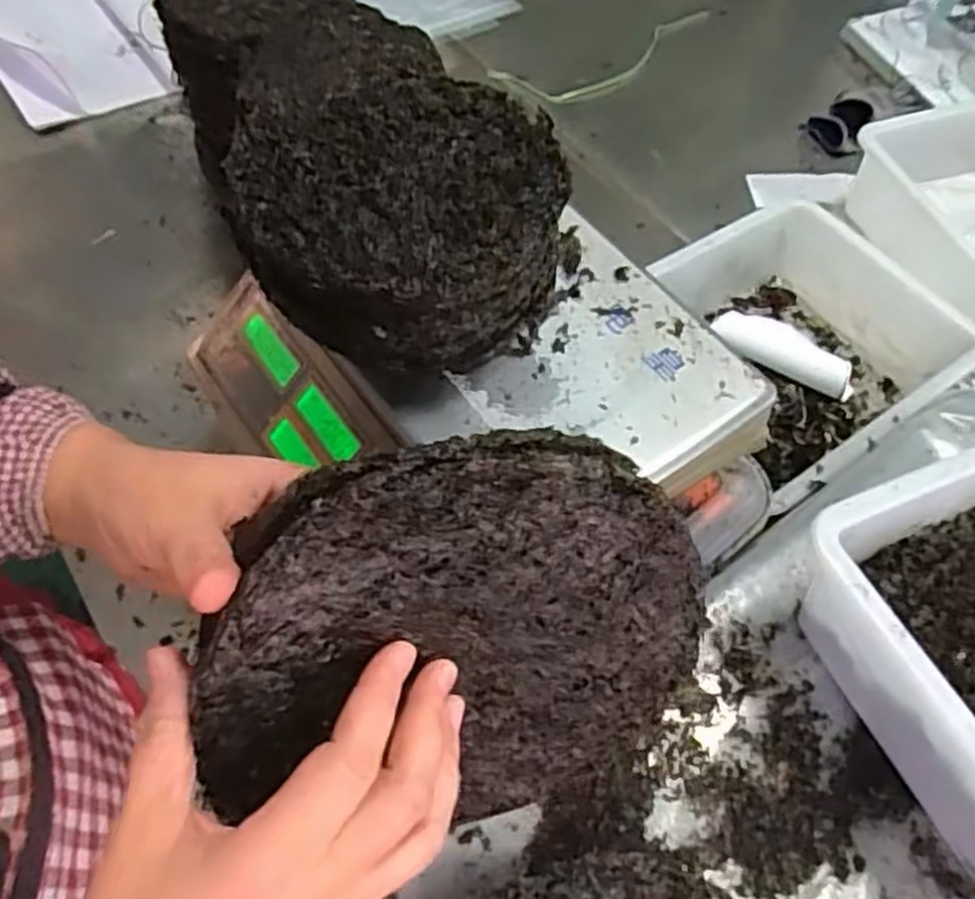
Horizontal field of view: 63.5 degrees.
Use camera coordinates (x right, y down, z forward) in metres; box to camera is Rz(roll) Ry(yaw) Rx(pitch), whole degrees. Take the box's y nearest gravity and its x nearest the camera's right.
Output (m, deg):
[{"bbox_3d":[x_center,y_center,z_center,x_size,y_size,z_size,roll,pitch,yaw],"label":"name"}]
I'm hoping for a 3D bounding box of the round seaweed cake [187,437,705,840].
[{"bbox_3d":[-0.008,0.084,0.316,0.198,0.187,0.025,-1,30,-19],"label":"round seaweed cake"}]

